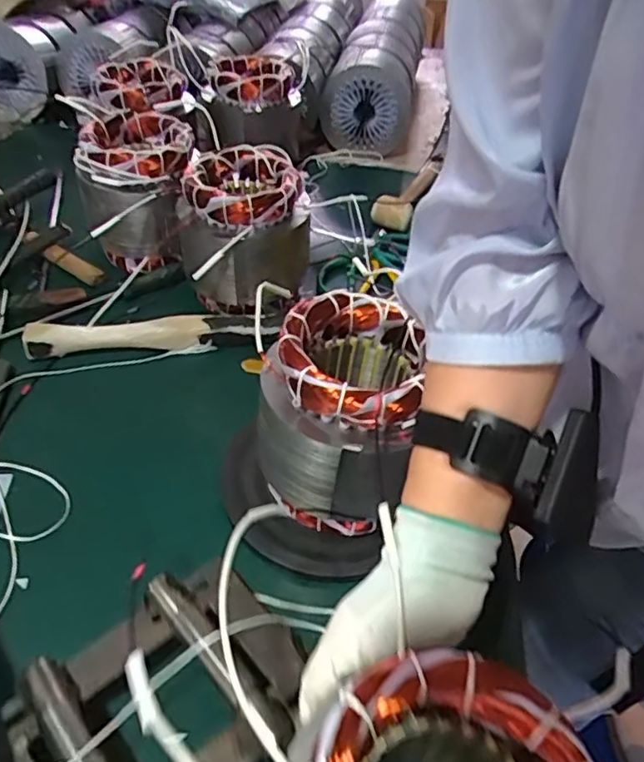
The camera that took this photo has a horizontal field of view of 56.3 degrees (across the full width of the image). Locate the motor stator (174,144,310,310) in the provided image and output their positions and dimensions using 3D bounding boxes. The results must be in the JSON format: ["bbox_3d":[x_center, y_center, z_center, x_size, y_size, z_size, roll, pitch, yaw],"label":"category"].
[{"bbox_3d":[-0.093,-0.181,0.735,0.141,0.156,0.141,-14,44,-13],"label":"motor stator"}]

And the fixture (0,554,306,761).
[{"bbox_3d":[-0.104,0.212,0.397,0.191,0.061,0.139,-31,50,-28],"label":"fixture"}]

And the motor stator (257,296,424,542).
[{"bbox_3d":[0.014,0.029,0.500,0.122,0.155,0.135,8,43,11],"label":"motor stator"}]

